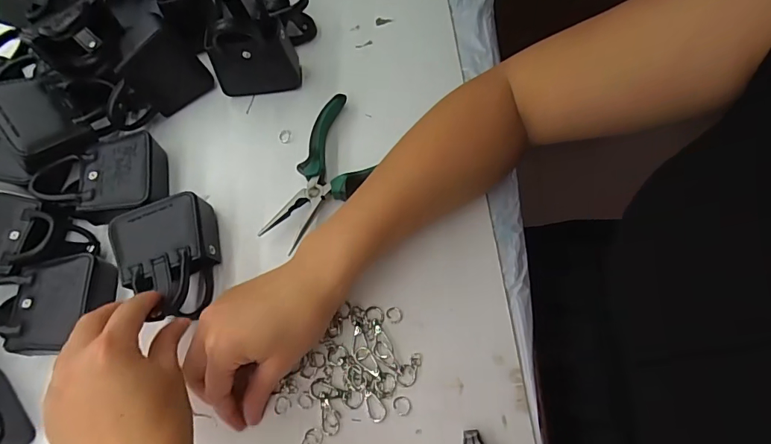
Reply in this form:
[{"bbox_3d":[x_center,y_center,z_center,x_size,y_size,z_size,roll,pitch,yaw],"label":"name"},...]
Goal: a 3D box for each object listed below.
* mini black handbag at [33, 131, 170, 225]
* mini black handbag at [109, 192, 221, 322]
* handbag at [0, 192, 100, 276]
[{"bbox_3d":[-0.250,-0.040,0.401,0.099,0.036,0.076,-7,66,0],"label":"mini black handbag"},{"bbox_3d":[-0.176,0.033,0.368,0.075,0.044,0.099,-18,66,-5],"label":"mini black handbag"},{"bbox_3d":[-0.306,0.016,0.382,0.101,0.041,0.078,4,66,5],"label":"handbag"}]

